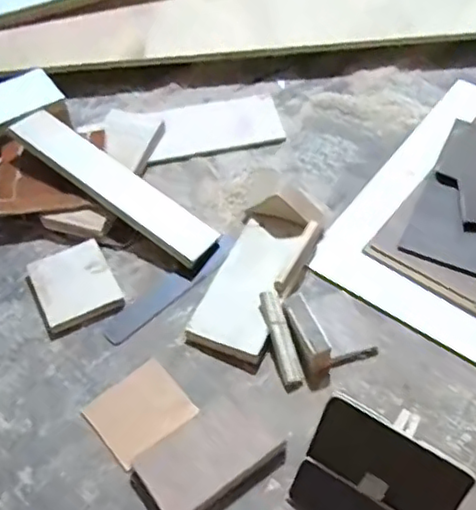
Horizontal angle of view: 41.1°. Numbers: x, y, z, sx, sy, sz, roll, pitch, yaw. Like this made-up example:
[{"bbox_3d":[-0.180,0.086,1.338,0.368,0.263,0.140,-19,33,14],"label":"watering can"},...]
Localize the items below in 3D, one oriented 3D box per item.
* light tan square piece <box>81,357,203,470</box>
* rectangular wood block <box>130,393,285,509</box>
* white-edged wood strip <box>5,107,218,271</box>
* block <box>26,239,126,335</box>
[{"bbox_3d":[-0.080,0.126,0.514,0.071,0.004,0.070,-37,49,-16],"label":"light tan square piece"},{"bbox_3d":[-0.024,0.157,0.483,0.108,0.016,0.066,-32,57,-19],"label":"rectangular wood block"},{"bbox_3d":[-0.122,-0.068,0.618,0.222,0.012,0.044,36,88,4],"label":"white-edged wood strip"},{"bbox_3d":[-0.151,0.027,0.585,0.069,0.015,0.080,-25,55,-15],"label":"block"}]

